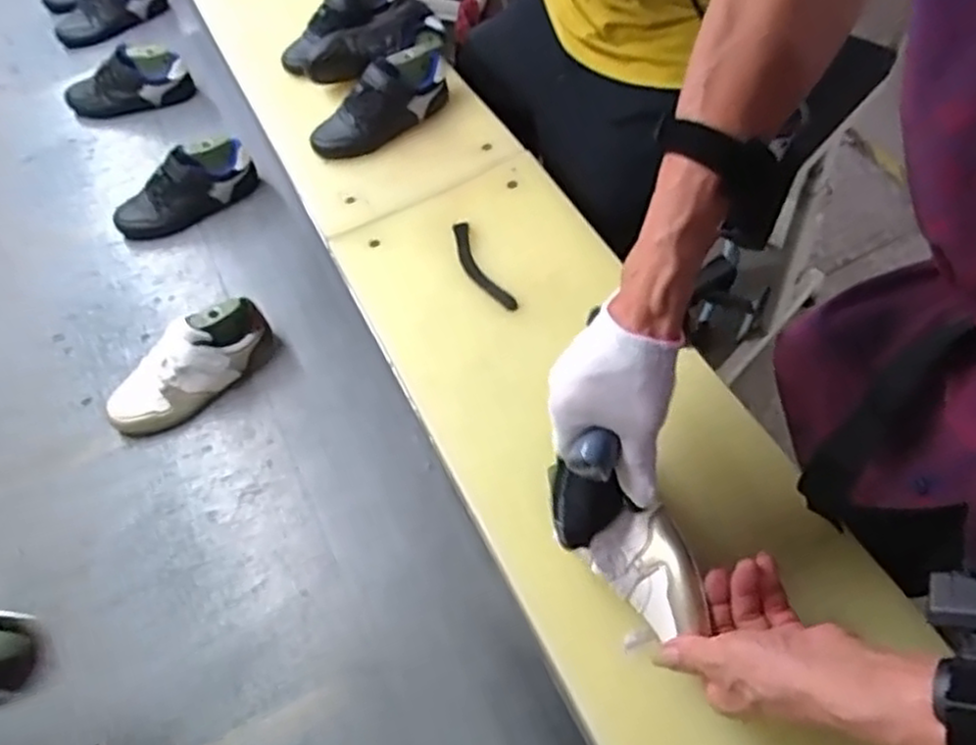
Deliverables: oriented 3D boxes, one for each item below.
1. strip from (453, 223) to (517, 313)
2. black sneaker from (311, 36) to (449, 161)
[{"bbox_3d":[-0.011,-0.116,0.804,0.029,0.008,0.137,-24,57,-10],"label":"strip"},{"bbox_3d":[-0.133,-0.346,0.907,0.213,0.073,0.097,-41,62,-7],"label":"black sneaker"}]

